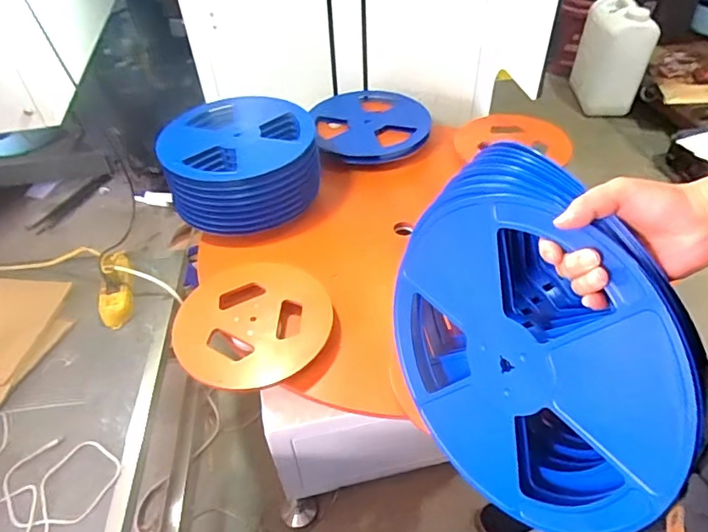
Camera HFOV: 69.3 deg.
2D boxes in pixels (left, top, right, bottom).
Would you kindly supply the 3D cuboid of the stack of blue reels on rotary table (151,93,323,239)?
[{"bbox_3d":[-0.237,-0.224,1.108,0.310,0.139,0.306,-7,45,-5],"label":"stack of blue reels on rotary table"}]

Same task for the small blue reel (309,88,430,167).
[{"bbox_3d":[0.043,-0.372,1.314,0.291,0.051,0.301,-6,45,-4],"label":"small blue reel"}]

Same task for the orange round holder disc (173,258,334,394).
[{"bbox_3d":[-0.175,0.096,0.910,0.262,0.027,0.276,0,41,-7],"label":"orange round holder disc"}]

